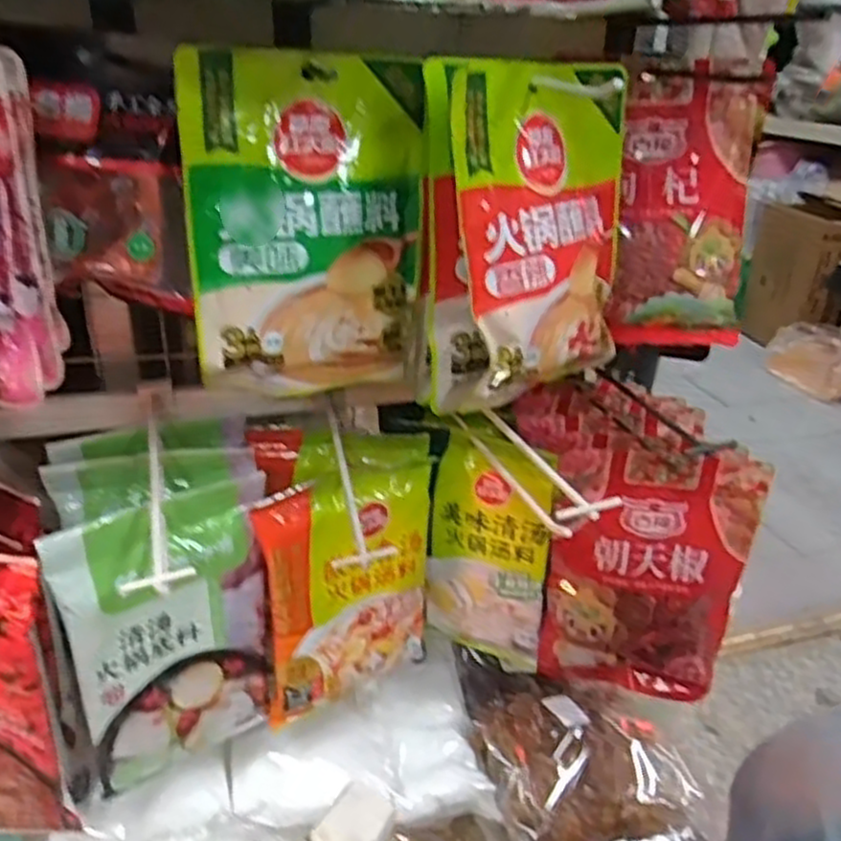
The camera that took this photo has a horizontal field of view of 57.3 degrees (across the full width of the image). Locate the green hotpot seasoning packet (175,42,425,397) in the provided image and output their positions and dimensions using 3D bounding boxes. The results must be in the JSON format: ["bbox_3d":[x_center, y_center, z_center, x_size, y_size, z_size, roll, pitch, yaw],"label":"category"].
[{"bbox_3d":[-0.075,-0.124,0.519,0.154,0.226,0.032,-9,21,-23],"label":"green hotpot seasoning packet"}]

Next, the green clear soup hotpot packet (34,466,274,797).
[{"bbox_3d":[-0.182,0.157,0.572,0.149,0.220,0.029,-19,30,-36],"label":"green clear soup hotpot packet"}]

